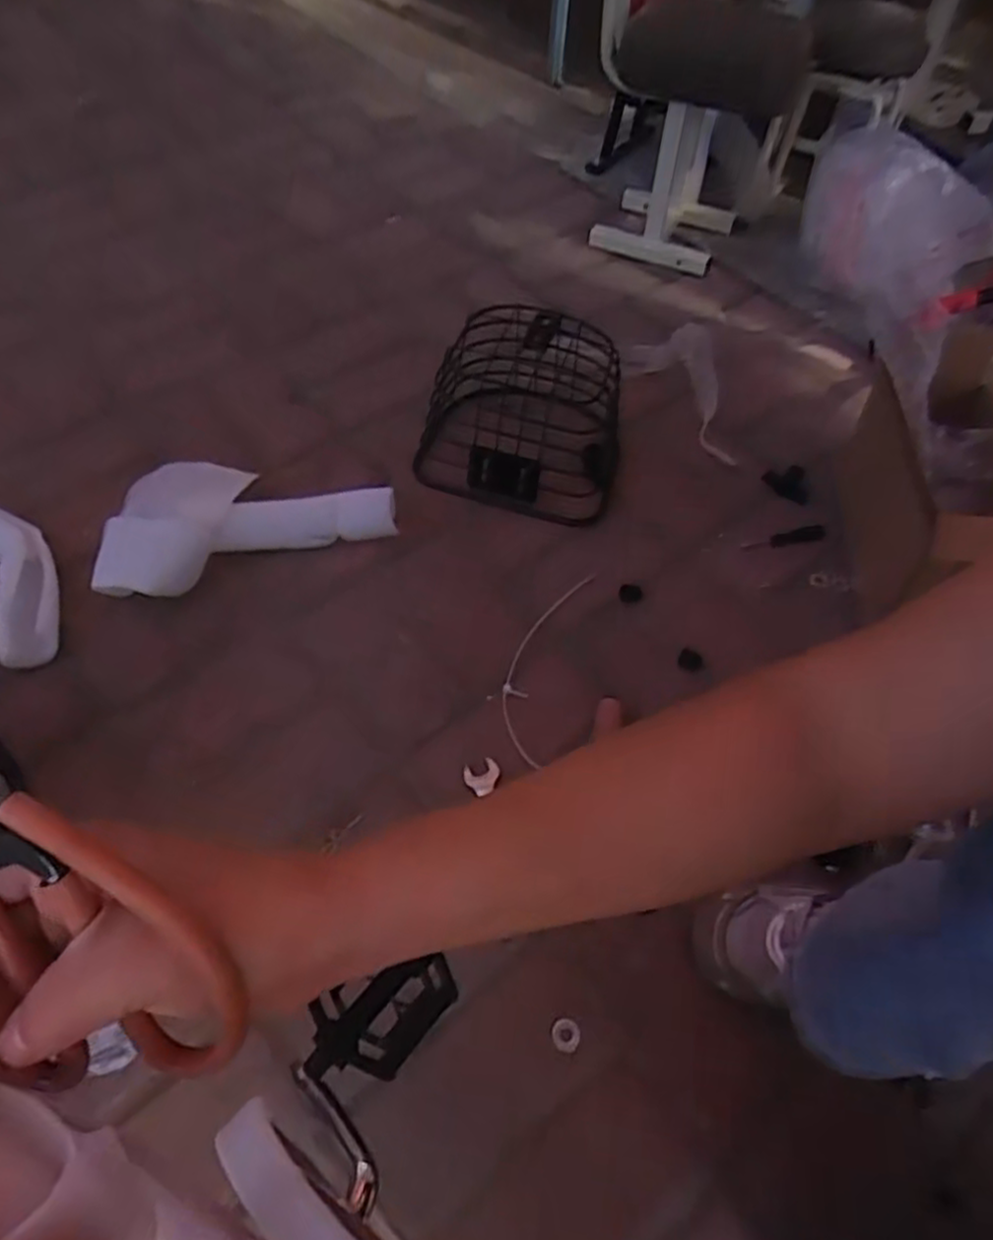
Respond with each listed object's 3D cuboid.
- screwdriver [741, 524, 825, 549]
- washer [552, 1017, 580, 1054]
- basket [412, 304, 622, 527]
[{"bbox_3d":[0.332,-0.094,0.854,0.101,0.017,0.023,-7,57,-8],"label":"screwdriver"},{"bbox_3d":[0.054,0.323,0.572,0.022,0.004,0.022,31,58,16],"label":"washer"},{"bbox_3d":[0.043,-0.243,0.877,0.228,0.157,0.193,19,57,9],"label":"basket"}]

